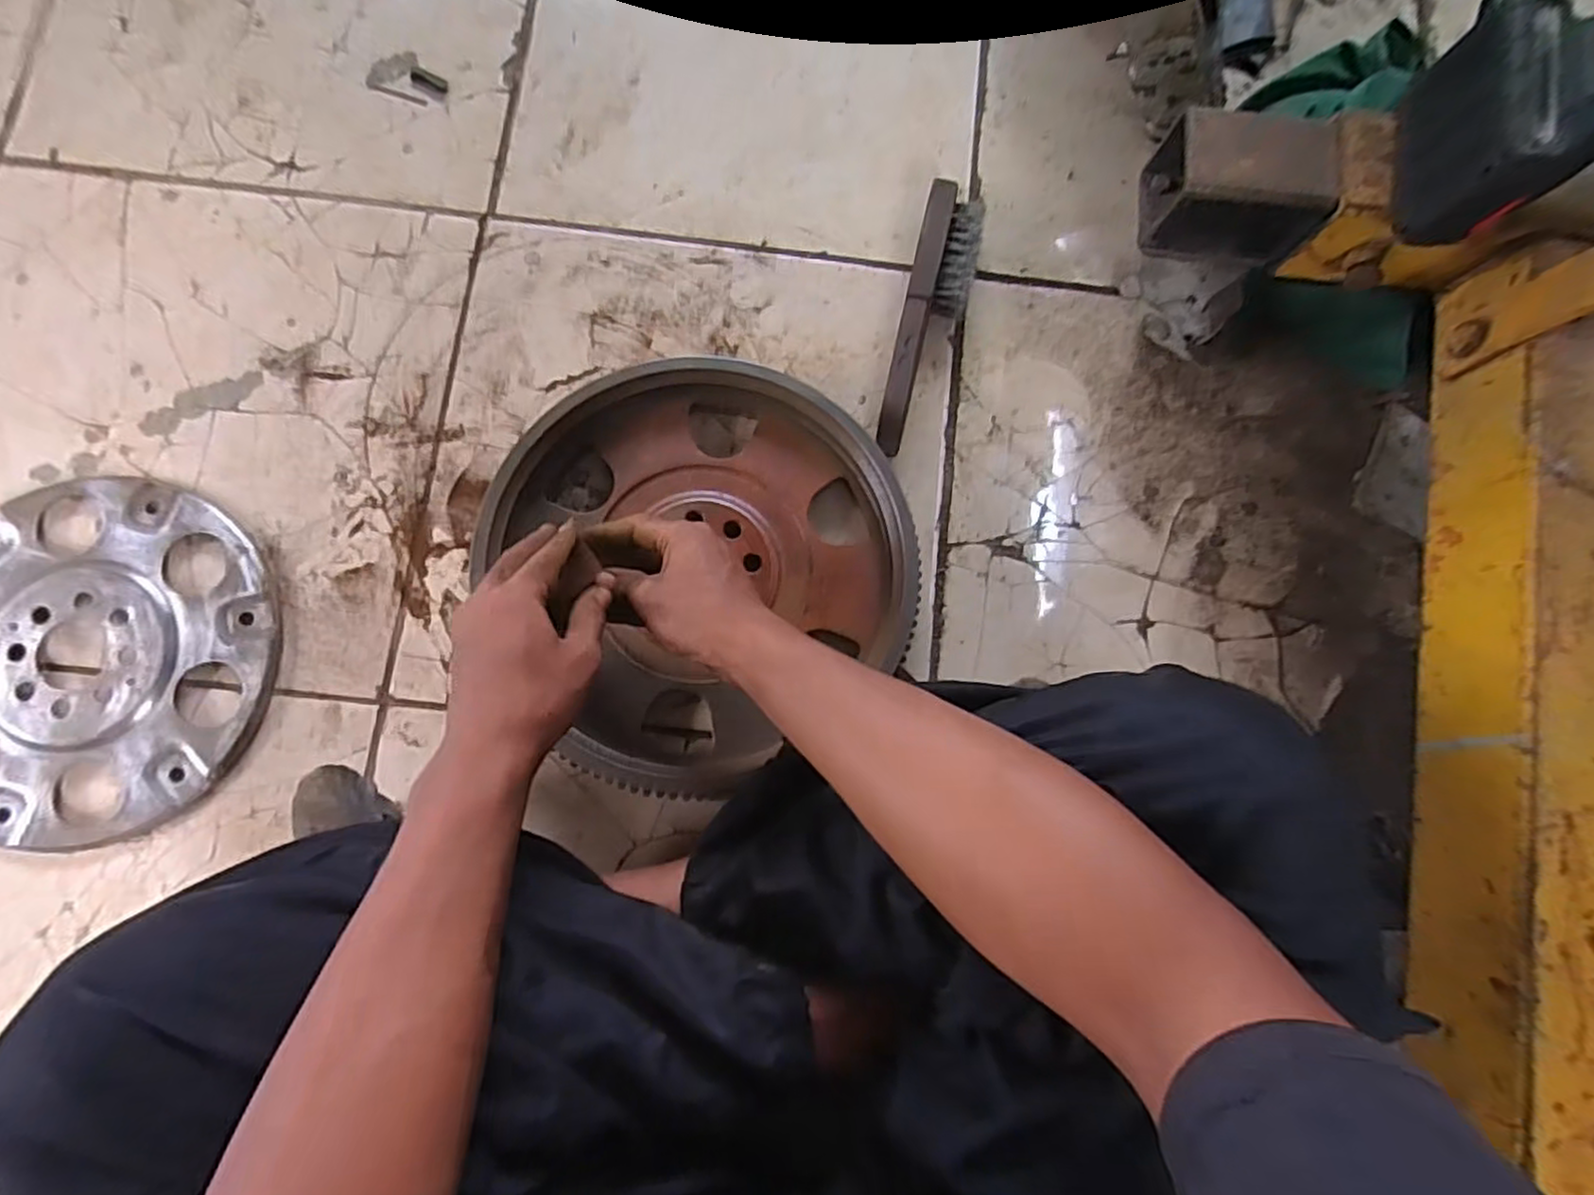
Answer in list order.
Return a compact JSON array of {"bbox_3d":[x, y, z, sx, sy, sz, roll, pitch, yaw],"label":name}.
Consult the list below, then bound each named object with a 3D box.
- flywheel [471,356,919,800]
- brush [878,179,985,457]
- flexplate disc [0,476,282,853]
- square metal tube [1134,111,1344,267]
[{"bbox_3d":[-0.072,-0.017,0.523,0.309,0.045,0.306,1,81,-4],"label":"flywheel"},{"bbox_3d":[0.111,-0.222,0.578,0.055,0.038,0.223,12,80,-1],"label":"brush"},{"bbox_3d":[-0.524,0.043,0.526,0.268,0.012,0.263,0,81,-3],"label":"flexplate disc"},{"bbox_3d":[0.288,-0.275,0.474,0.102,0.070,0.069,6,80,-2],"label":"square metal tube"}]

